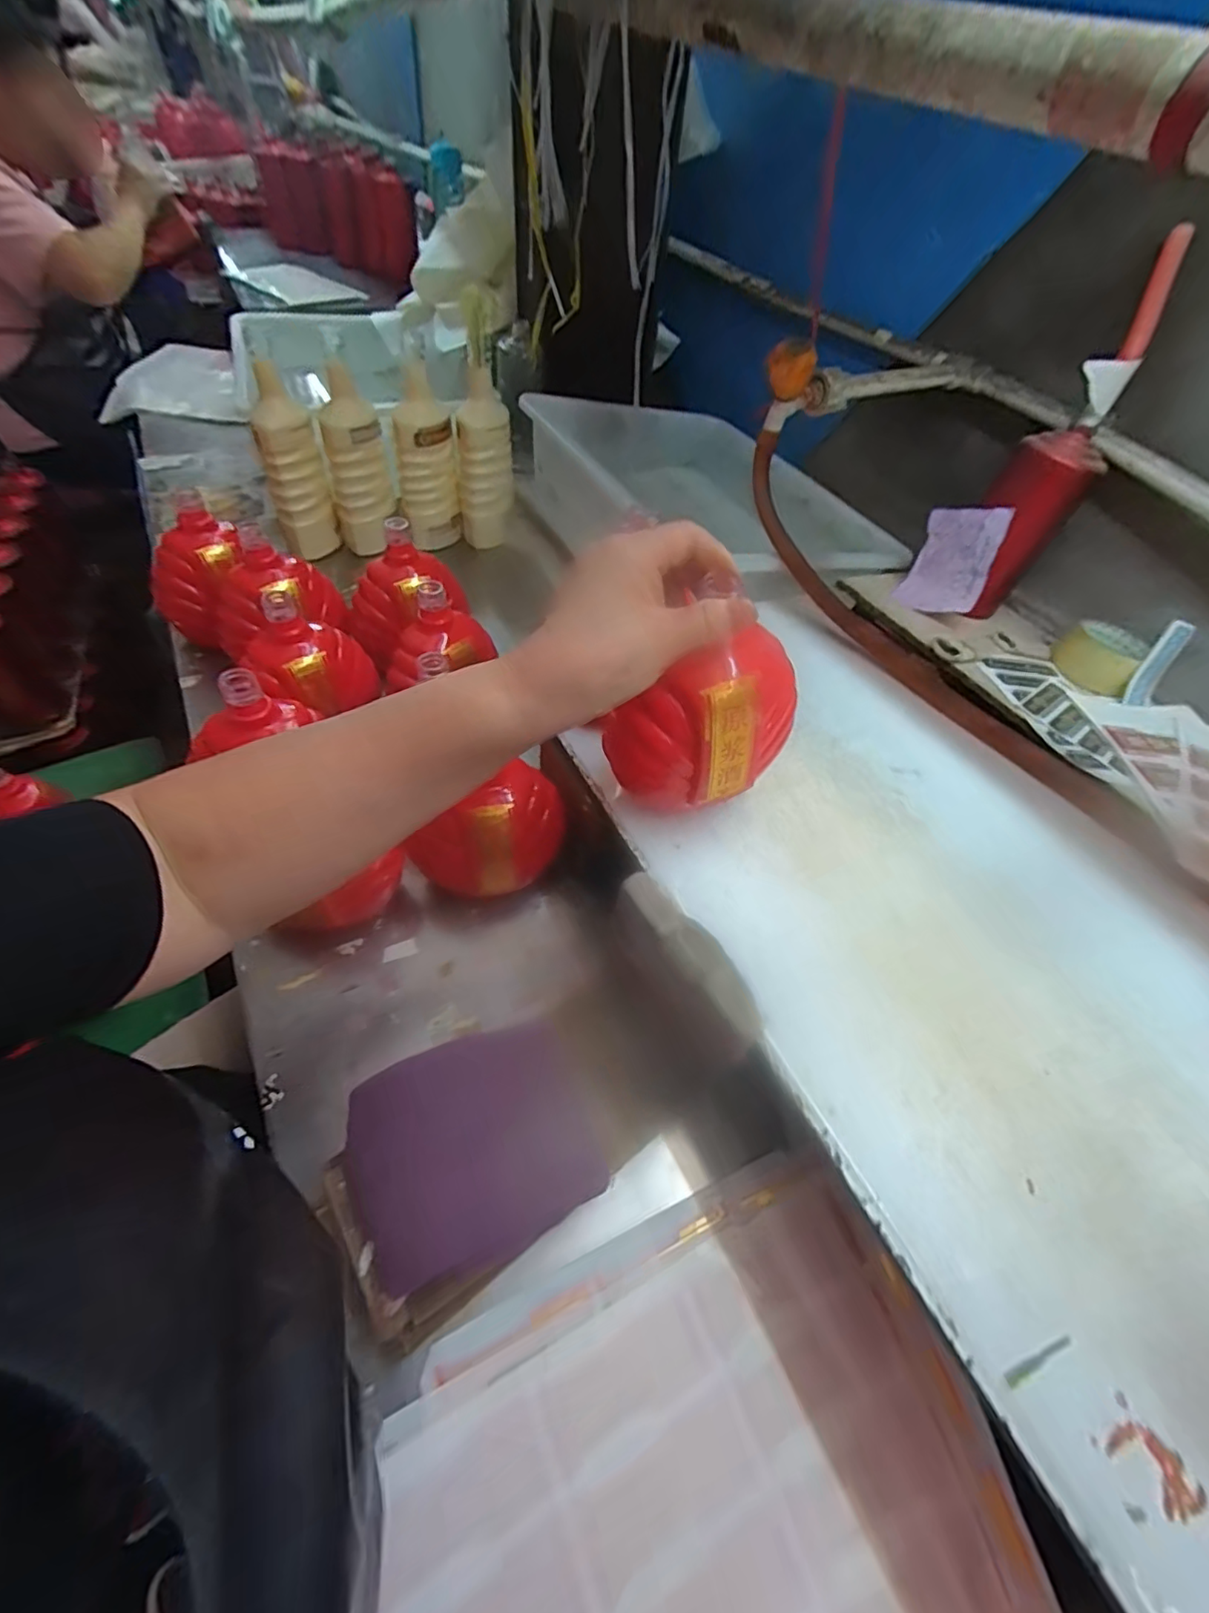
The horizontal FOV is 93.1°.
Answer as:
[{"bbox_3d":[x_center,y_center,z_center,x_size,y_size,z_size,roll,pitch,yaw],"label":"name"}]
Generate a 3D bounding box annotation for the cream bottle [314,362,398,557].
[{"bbox_3d":[-0.346,-0.470,0.803,0.085,0.221,0.069,-14,56,-15],"label":"cream bottle"}]

